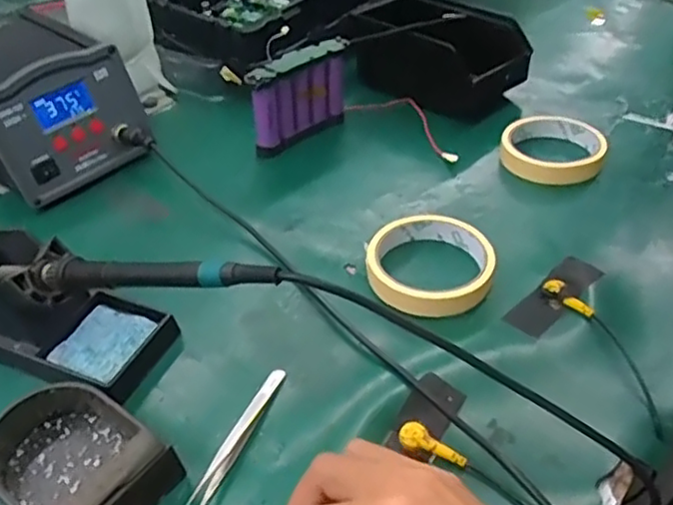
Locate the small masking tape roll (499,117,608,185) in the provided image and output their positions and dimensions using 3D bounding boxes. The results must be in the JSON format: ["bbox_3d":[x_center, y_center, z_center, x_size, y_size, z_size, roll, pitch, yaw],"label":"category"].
[{"bbox_3d":[0.195,-0.095,0.597,0.088,0.020,0.086,-2,41,2],"label":"small masking tape roll"}]

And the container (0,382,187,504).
[{"bbox_3d":[-0.151,0.115,0.366,0.101,0.037,0.074,26,49,29],"label":"container"}]

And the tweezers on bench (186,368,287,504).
[{"bbox_3d":[-0.058,0.108,0.390,0.012,0.005,0.104,15,44,20],"label":"tweezers on bench"}]

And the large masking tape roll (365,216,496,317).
[{"bbox_3d":[0.068,0.008,0.472,0.087,0.025,0.085,-2,41,2],"label":"large masking tape roll"}]

